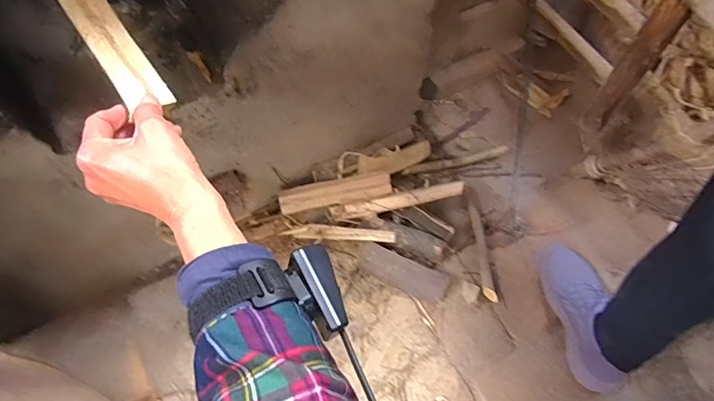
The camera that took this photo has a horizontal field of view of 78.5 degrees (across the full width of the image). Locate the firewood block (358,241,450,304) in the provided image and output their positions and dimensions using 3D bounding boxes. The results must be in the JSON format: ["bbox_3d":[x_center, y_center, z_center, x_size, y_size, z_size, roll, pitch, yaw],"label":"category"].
[{"bbox_3d":[0.080,0.129,0.778,0.162,0.041,0.051,23,66,9],"label":"firewood block"}]

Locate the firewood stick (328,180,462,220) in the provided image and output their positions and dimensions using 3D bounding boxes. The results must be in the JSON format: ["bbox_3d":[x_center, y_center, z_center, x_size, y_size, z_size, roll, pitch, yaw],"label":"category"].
[{"bbox_3d":[0.070,0.000,0.779,0.234,0.015,0.028,-13,67,7],"label":"firewood stick"}]

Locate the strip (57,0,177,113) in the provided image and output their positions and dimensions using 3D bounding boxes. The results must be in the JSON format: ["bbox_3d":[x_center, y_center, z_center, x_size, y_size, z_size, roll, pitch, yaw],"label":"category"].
[{"bbox_3d":[-0.222,-0.149,0.390,0.040,0.007,0.164,-29,80,-37],"label":"strip"}]

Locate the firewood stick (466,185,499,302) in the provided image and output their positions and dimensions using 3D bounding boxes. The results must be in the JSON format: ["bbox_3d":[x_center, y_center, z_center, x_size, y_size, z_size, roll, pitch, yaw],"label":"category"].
[{"bbox_3d":[0.234,0.077,0.830,0.025,0.018,0.226,-3,65,-3],"label":"firewood stick"}]

